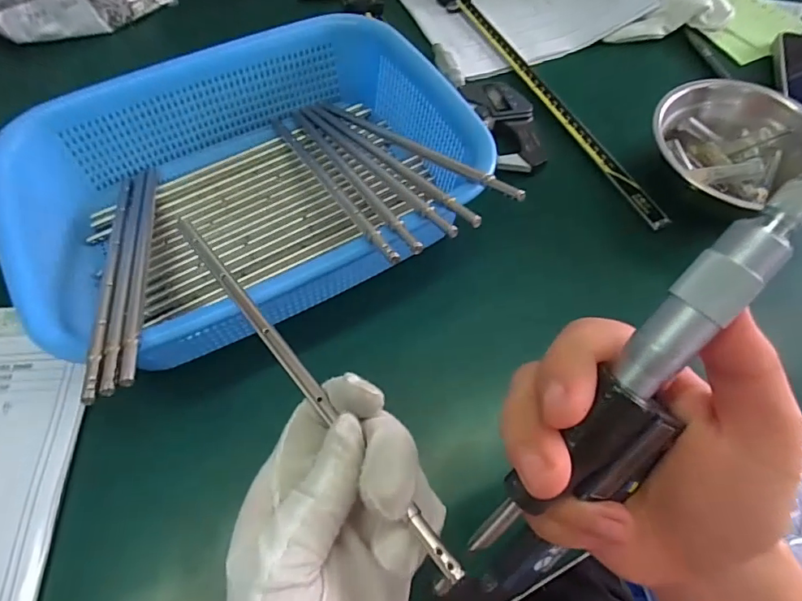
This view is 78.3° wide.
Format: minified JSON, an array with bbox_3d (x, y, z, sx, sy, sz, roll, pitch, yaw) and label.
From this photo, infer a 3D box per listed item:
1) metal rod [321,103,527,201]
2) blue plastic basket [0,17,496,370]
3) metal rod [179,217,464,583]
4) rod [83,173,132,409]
[{"bbox_3d":[0.005,-0.105,0.332,0.008,0.010,0.200,-38,51,-19],"label":"metal rod"},{"bbox_3d":[-0.095,-0.075,0.328,0.285,0.074,0.229,-26,66,-15],"label":"blue plastic basket"},{"bbox_3d":[-0.051,0.024,0.218,0.007,0.005,0.225,-35,57,-18],"label":"metal rod"},{"bbox_3d":[-0.170,-0.023,0.290,0.007,0.004,0.220,-18,42,-10],"label":"rod"}]

